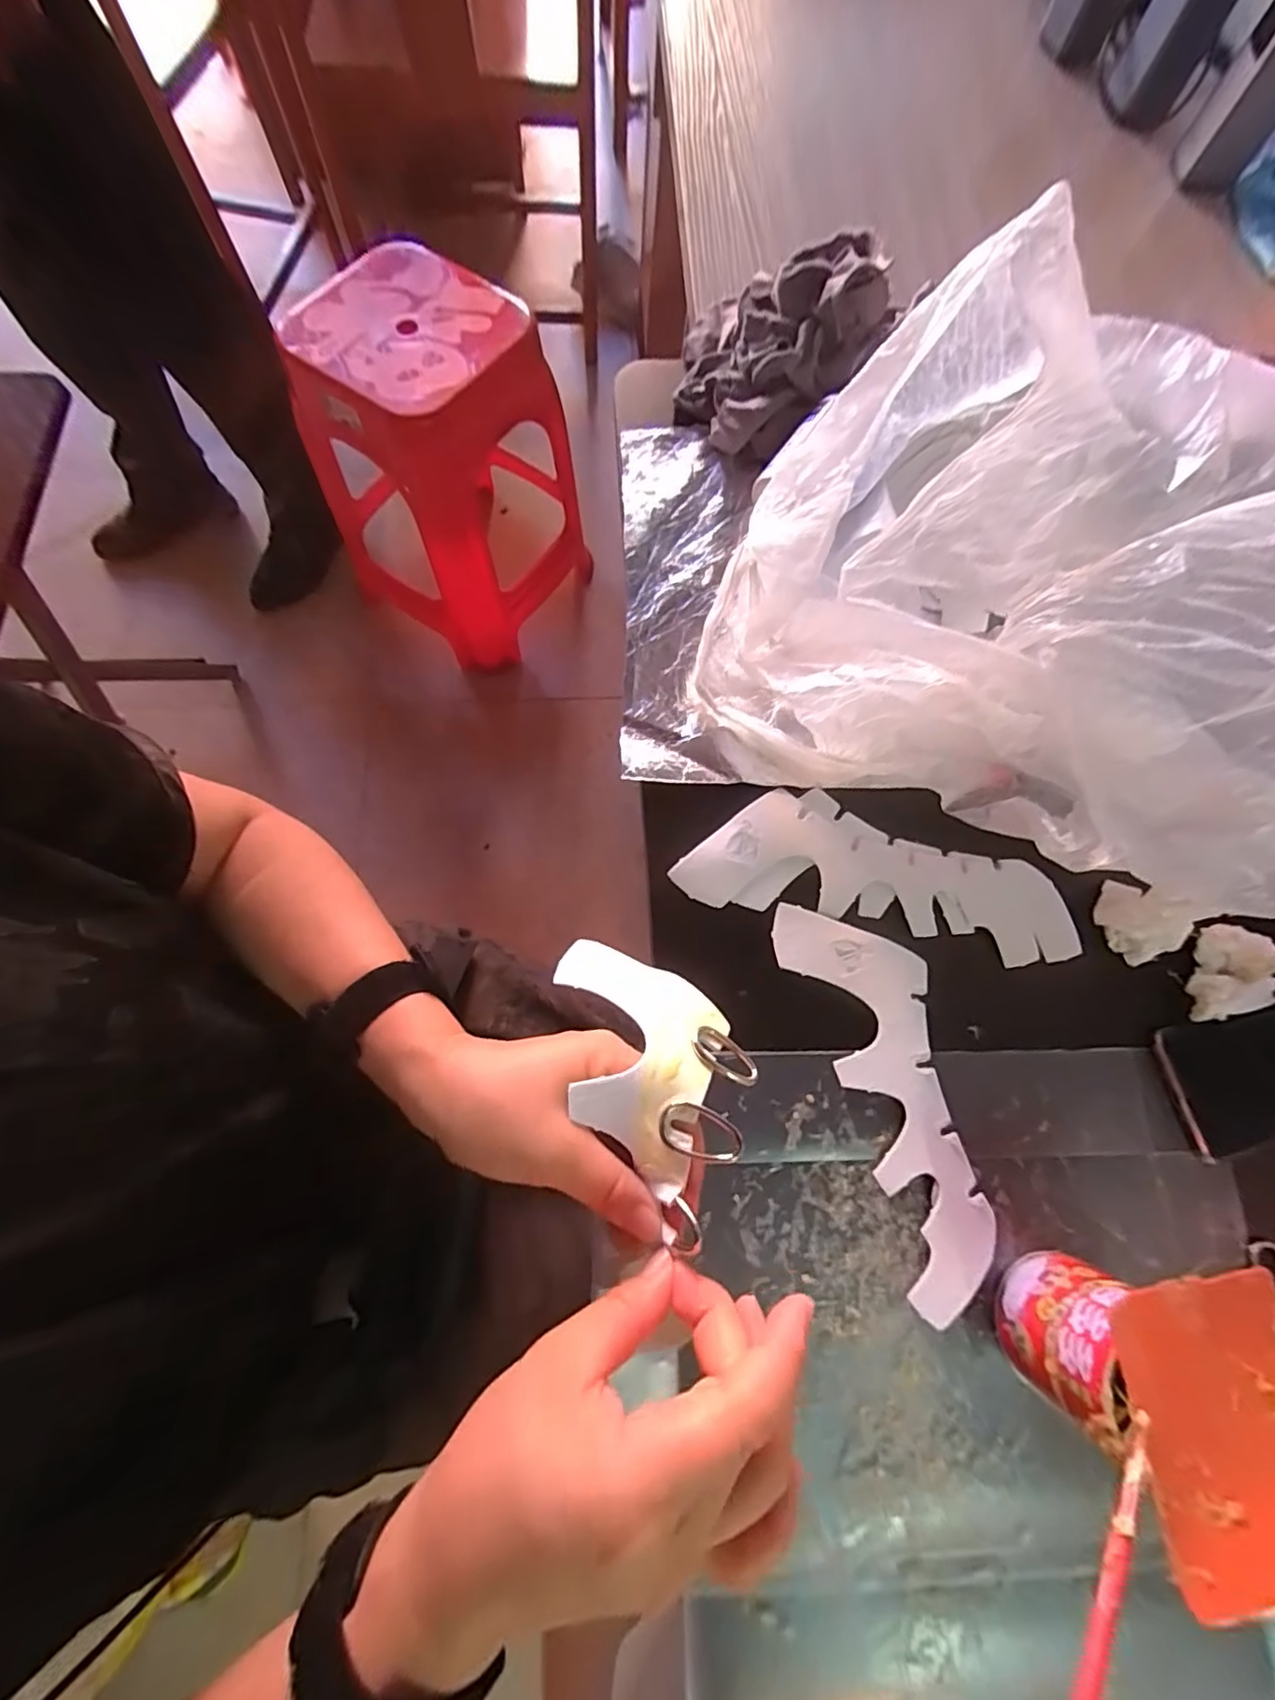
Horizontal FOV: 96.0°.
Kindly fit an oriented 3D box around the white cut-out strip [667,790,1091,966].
[{"bbox_3d":[0.147,0.013,0.353,0.234,0.007,0.077,12,77,0],"label":"white cut-out strip"}]

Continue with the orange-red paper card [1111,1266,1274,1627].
[{"bbox_3d":[0.232,0.226,0.224,0.074,0.006,0.099,-8,73,-4],"label":"orange-red paper card"}]

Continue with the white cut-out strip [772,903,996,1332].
[{"bbox_3d":[0.144,0.130,0.319,0.073,0.005,0.211,-15,75,-7],"label":"white cut-out strip"}]

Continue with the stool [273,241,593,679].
[{"bbox_3d":[-0.322,-0.648,1.017,0.376,0.477,0.385,39,76,8],"label":"stool"}]

